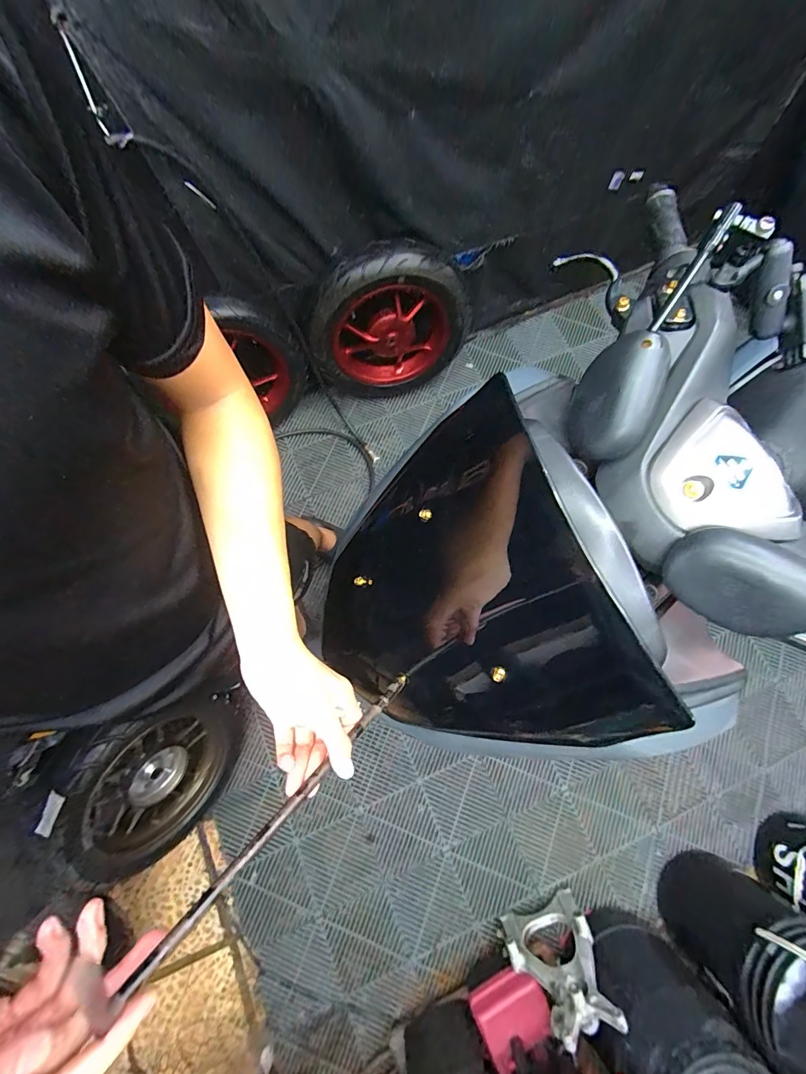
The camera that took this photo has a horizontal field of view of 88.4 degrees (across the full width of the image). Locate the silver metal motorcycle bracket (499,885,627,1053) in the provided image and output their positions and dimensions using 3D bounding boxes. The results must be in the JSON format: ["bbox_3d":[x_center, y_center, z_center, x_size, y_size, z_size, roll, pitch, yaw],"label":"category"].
[{"bbox_3d":[0.373,1.027,1.001,0.213,0.350,0.116,-12,75,-4],"label":"silver metal motorcycle bracket"}]

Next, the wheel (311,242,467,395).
[{"bbox_3d":[-0.049,-0.670,1.365,0.513,0.492,0.125,-10,75,-3],"label":"wheel"}]

